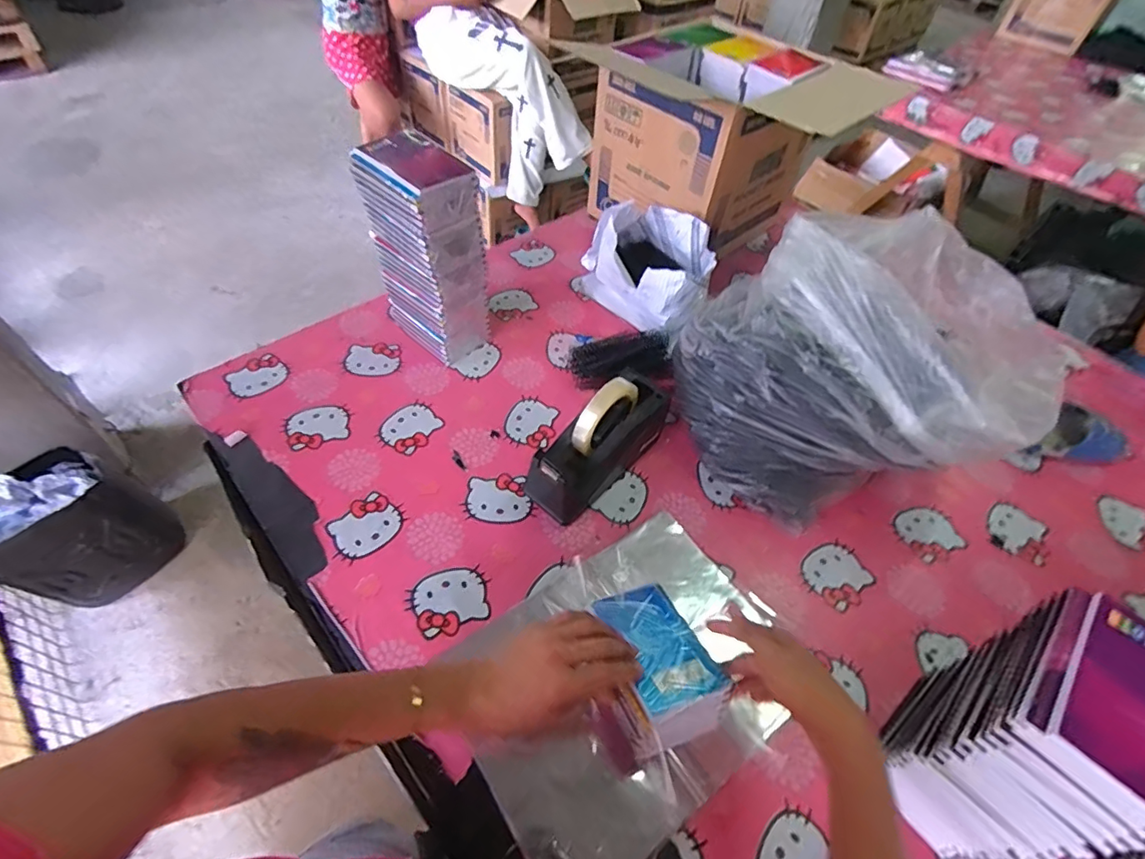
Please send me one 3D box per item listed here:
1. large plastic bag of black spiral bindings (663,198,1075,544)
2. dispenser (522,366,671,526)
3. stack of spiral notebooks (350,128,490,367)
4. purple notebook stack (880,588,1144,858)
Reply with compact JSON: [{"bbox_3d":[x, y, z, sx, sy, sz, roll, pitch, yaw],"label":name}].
[{"bbox_3d":[0.369,-0.080,0.677,0.406,0.268,0.352,-24,58,-21],"label":"large plastic bag of black spiral bindings"},{"bbox_3d":[0.038,0.011,0.672,0.079,0.128,0.221,36,58,21],"label":"dispenser"},{"bbox_3d":[-0.198,-0.237,0.741,0.114,0.288,0.133,-34,62,-26],"label":"stack of spiral notebooks"},{"bbox_3d":[0.358,0.254,0.438,0.101,0.242,0.137,39,59,23],"label":"purple notebook stack"}]

